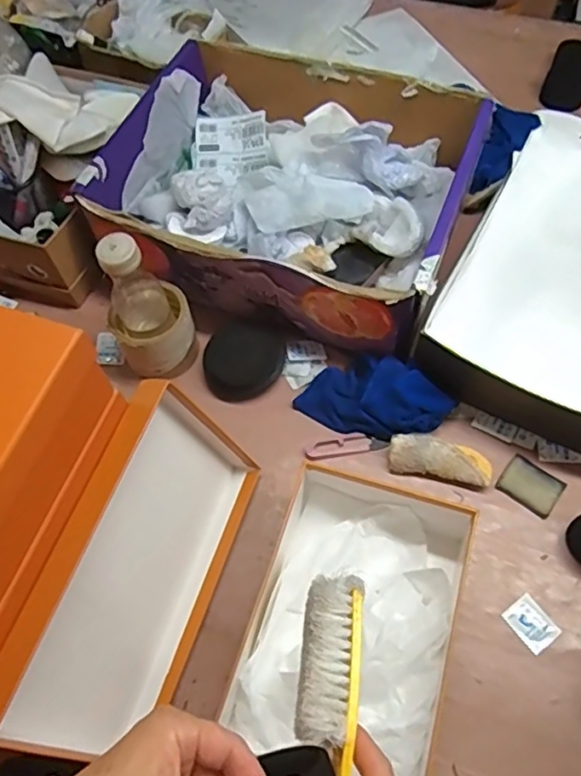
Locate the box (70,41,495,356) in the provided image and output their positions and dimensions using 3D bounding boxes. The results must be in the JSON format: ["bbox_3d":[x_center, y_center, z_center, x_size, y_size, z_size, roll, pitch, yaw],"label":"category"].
[{"bbox_3d":[0.001,-0.247,0.752,0.408,0.133,0.334,19,65,14],"label":"box"}]

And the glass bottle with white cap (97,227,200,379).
[{"bbox_3d":[-0.156,-0.087,0.665,0.086,0.184,0.075,-25,63,-10],"label":"glass bottle with white cap"}]

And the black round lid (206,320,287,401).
[{"bbox_3d":[-0.055,-0.036,0.720,0.094,0.018,0.085,-15,62,-5],"label":"black round lid"}]

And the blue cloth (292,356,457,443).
[{"bbox_3d":[0.093,0.007,0.672,0.164,0.054,0.086,20,65,14],"label":"blue cloth"}]

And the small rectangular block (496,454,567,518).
[{"bbox_3d":[0.252,0.102,0.642,0.059,0.004,0.047,34,69,19],"label":"small rectangular block"}]

